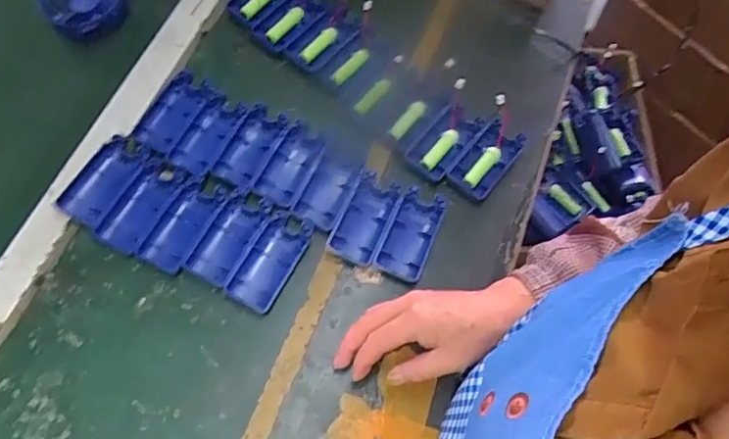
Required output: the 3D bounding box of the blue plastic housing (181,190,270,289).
[{"bbox_3d":[-0.129,0.017,0.531,0.043,0.021,0.089,27,68,10],"label":"blue plastic housing"}]

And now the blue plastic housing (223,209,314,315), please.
[{"bbox_3d":[-0.087,0.039,0.522,0.046,0.019,0.093,26,68,10],"label":"blue plastic housing"}]

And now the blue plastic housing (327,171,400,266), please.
[{"bbox_3d":[0.000,-0.001,0.542,0.045,0.016,0.088,22,67,8],"label":"blue plastic housing"}]

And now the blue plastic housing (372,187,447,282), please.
[{"bbox_3d":[0.046,0.013,0.539,0.045,0.015,0.092,22,67,8],"label":"blue plastic housing"}]

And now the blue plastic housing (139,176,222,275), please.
[{"bbox_3d":[-0.174,0.005,0.530,0.049,0.018,0.086,26,68,9],"label":"blue plastic housing"}]

